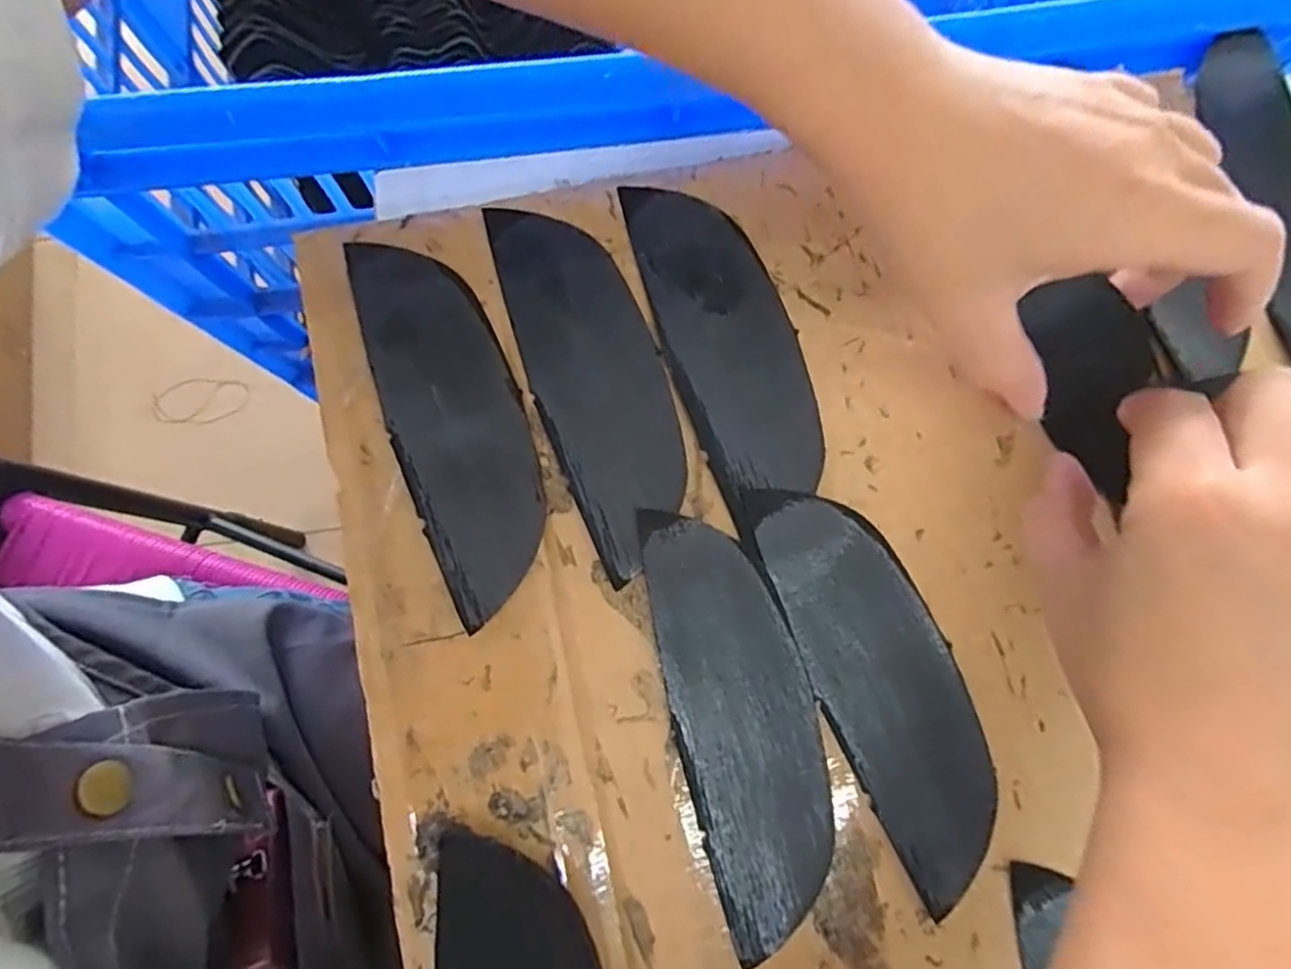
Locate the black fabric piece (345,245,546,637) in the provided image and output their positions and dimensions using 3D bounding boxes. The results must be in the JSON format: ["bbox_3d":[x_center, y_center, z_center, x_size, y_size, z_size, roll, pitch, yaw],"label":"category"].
[{"bbox_3d":[-0.068,-0.025,0.252,0.046,0.004,0.139,-22,80,-5],"label":"black fabric piece"}]

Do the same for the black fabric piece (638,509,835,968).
[{"bbox_3d":[0.033,0.076,0.235,0.045,0.004,0.138,-14,80,-4],"label":"black fabric piece"}]

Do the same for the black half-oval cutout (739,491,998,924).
[{"bbox_3d":[0.081,0.063,0.239,0.046,0.004,0.138,-23,81,-5],"label":"black half-oval cutout"}]

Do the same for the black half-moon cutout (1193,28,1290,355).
[{"bbox_3d":[0.255,-0.112,0.274,0.047,0.017,0.130,-8,79,-3],"label":"black half-moon cutout"}]

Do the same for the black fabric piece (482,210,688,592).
[{"bbox_3d":[-0.018,-0.039,0.255,0.046,0.004,0.139,-20,80,-5],"label":"black fabric piece"}]

